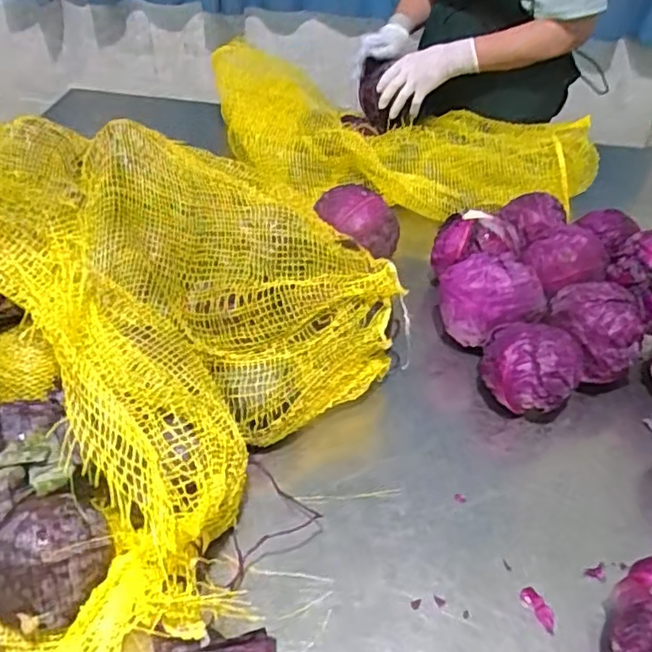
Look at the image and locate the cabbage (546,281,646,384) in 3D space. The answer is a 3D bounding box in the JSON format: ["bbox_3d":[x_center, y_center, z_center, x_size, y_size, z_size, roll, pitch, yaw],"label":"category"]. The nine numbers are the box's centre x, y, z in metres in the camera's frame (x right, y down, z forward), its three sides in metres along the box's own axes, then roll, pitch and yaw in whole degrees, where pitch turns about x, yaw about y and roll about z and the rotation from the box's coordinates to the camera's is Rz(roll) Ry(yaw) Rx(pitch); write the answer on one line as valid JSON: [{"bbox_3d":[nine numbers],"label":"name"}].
[{"bbox_3d":[0.312,0.006,0.757,0.104,0.093,0.099,19,44,17],"label":"cabbage"}]

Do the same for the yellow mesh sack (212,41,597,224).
[{"bbox_3d":[0.110,-0.340,1.124,0.670,0.114,0.367,15,43,13],"label":"yellow mesh sack"}]

